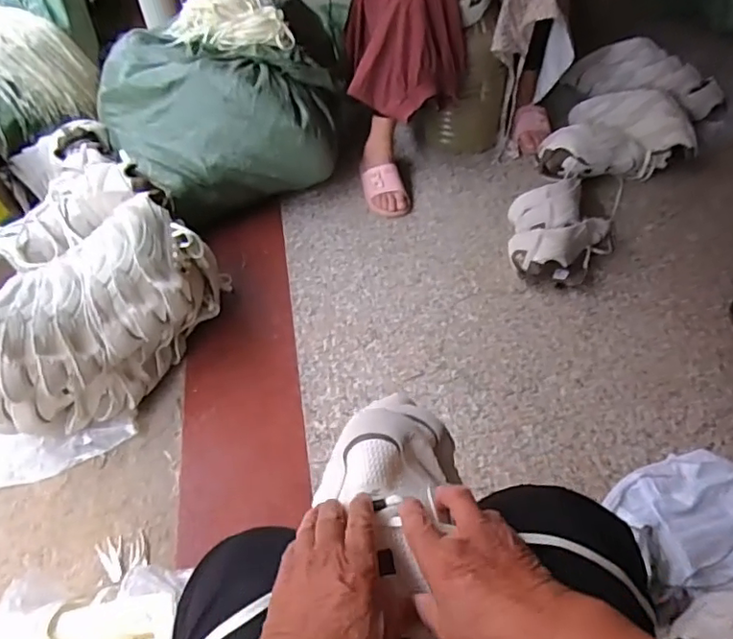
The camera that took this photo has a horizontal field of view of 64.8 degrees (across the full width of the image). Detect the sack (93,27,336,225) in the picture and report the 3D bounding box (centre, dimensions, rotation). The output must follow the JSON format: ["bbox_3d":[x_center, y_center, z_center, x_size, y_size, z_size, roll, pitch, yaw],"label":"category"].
[{"bbox_3d":[-0.337,-0.484,1.355,0.516,0.259,0.492,-18,51,-10],"label":"sack"}]

